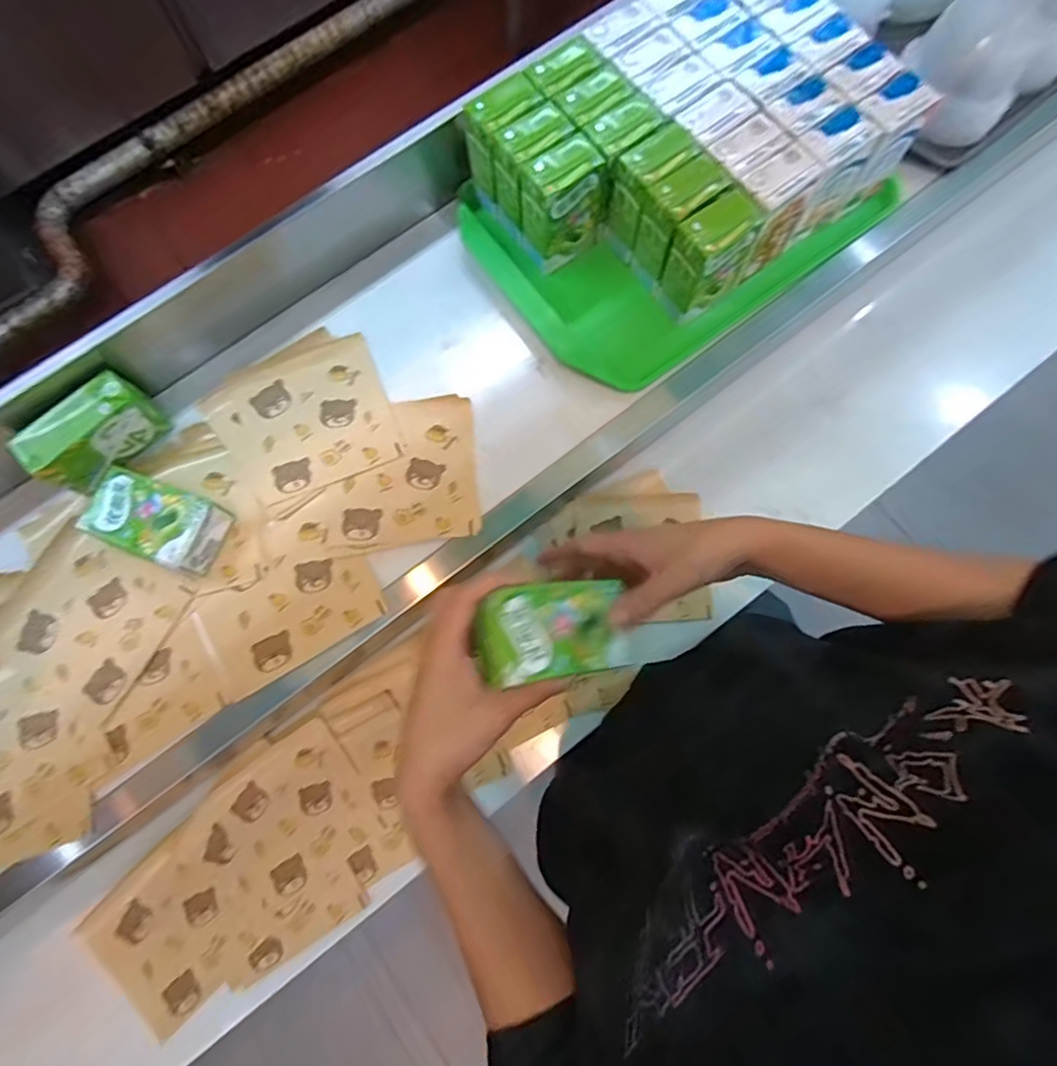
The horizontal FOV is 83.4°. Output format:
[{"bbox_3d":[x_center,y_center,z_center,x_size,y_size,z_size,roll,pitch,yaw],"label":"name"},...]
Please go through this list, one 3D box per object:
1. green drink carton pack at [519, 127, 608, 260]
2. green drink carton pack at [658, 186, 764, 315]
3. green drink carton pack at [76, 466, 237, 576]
[{"bbox_3d":[0.035,-0.310,0.563,0.072,0.107,0.046,-31,78,-6],"label":"green drink carton pack"},{"bbox_3d":[0.164,-0.253,0.536,0.069,0.088,0.045,-34,79,-6],"label":"green drink carton pack"},{"bbox_3d":[-0.341,-0.012,0.542,0.114,0.045,0.063,22,78,6],"label":"green drink carton pack"}]

